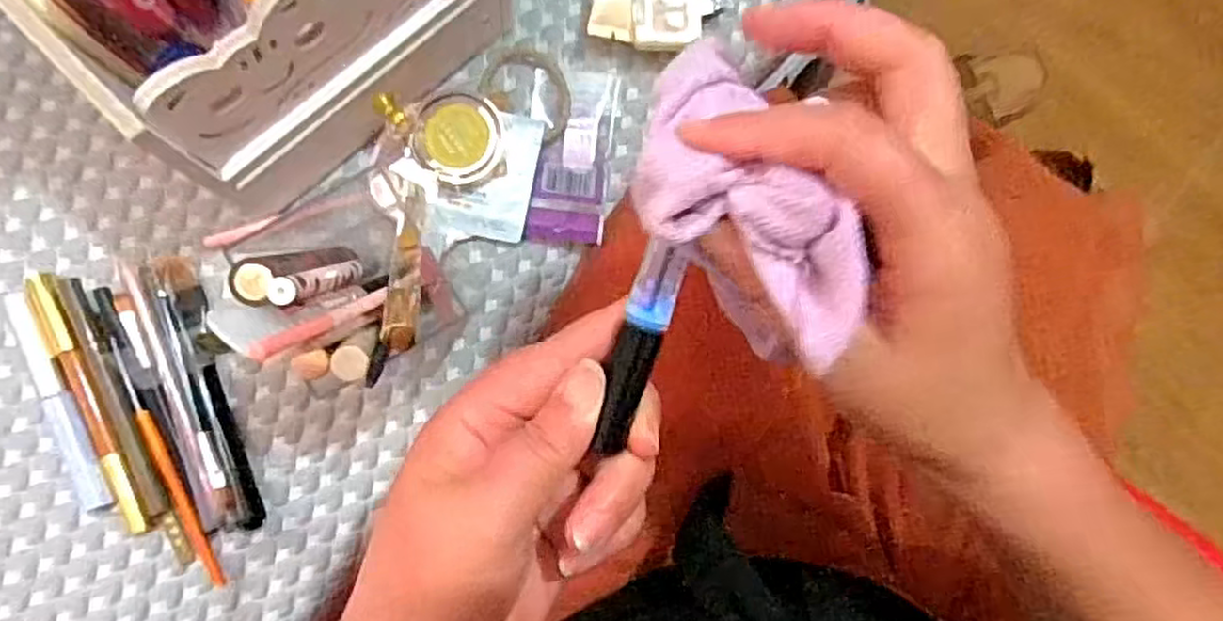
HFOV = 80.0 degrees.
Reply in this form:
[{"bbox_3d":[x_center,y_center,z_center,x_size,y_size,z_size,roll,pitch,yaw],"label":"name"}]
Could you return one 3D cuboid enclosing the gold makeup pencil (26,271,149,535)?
[{"bbox_3d":[-0.263,0.046,0.367,0.015,0.011,0.139,-23,88,-7],"label":"gold makeup pencil"}]

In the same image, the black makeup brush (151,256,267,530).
[{"bbox_3d":[-0.205,0.041,0.377,0.014,0.017,0.145,-20,88,-6],"label":"black makeup brush"}]

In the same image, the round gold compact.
[{"bbox_3d":[-0.081,-0.091,0.386,0.047,0.015,0.047,0,91,-9],"label":"round gold compact"}]

